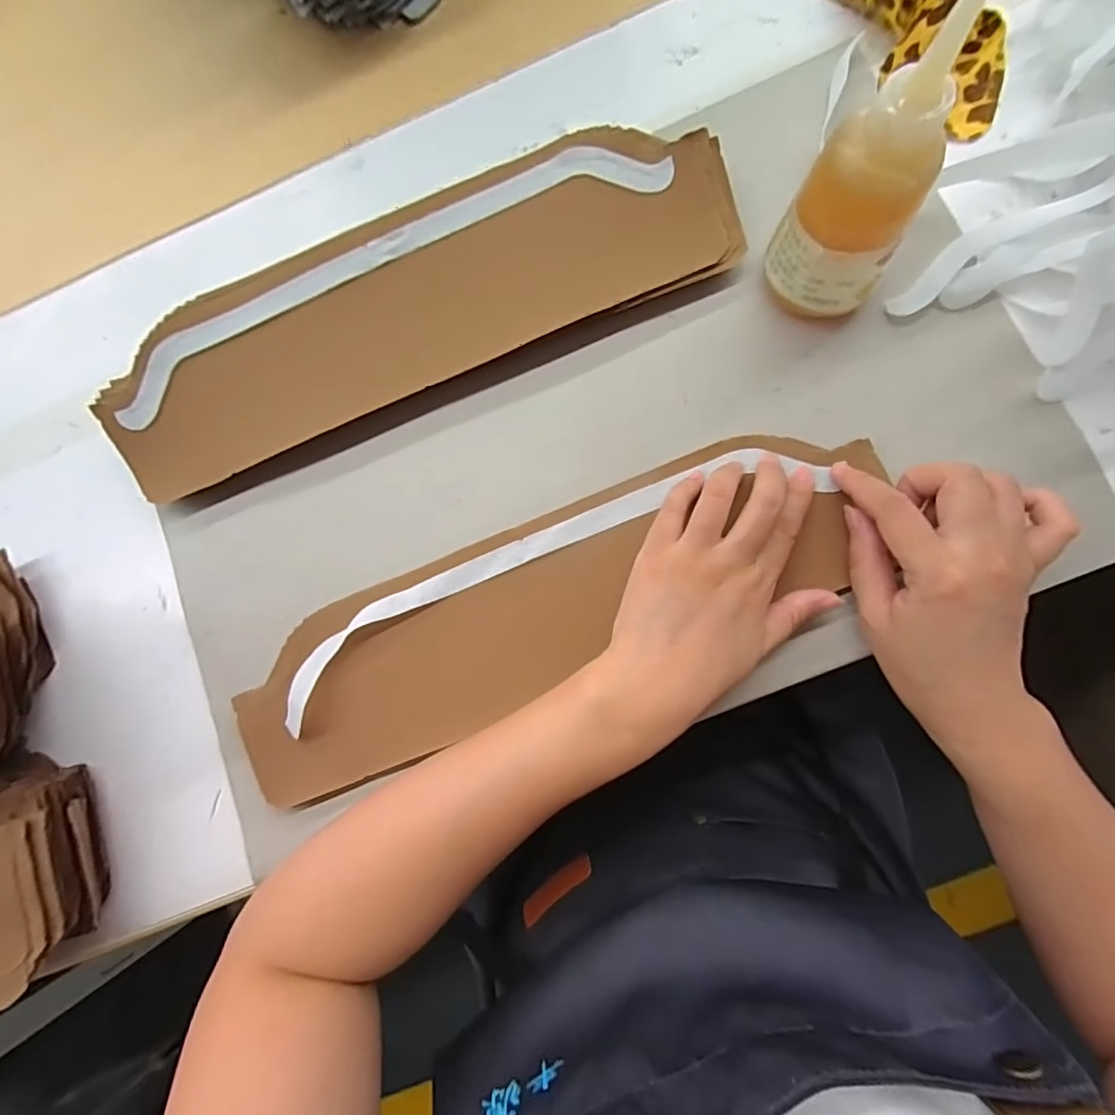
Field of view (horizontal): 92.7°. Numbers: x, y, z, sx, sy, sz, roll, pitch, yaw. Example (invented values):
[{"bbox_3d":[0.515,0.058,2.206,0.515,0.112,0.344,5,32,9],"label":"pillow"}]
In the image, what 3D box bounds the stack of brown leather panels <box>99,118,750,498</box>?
[{"bbox_3d":[-0.098,-0.166,0.347,0.416,0.031,0.115,-21,82,4],"label":"stack of brown leather panels"}]

